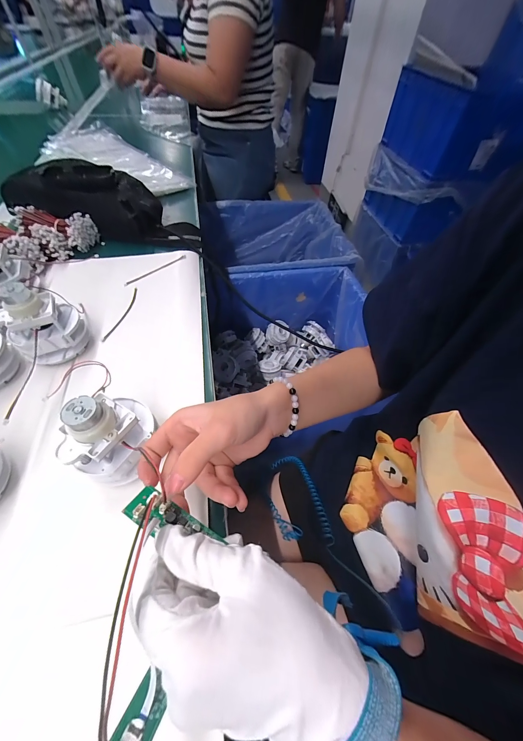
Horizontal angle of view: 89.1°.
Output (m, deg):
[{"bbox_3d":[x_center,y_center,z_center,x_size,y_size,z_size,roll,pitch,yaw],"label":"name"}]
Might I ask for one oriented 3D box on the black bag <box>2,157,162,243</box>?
[{"bbox_3d":[-0.309,-0.318,0.479,0.270,0.078,0.134,12,54,5],"label":"black bag"}]

